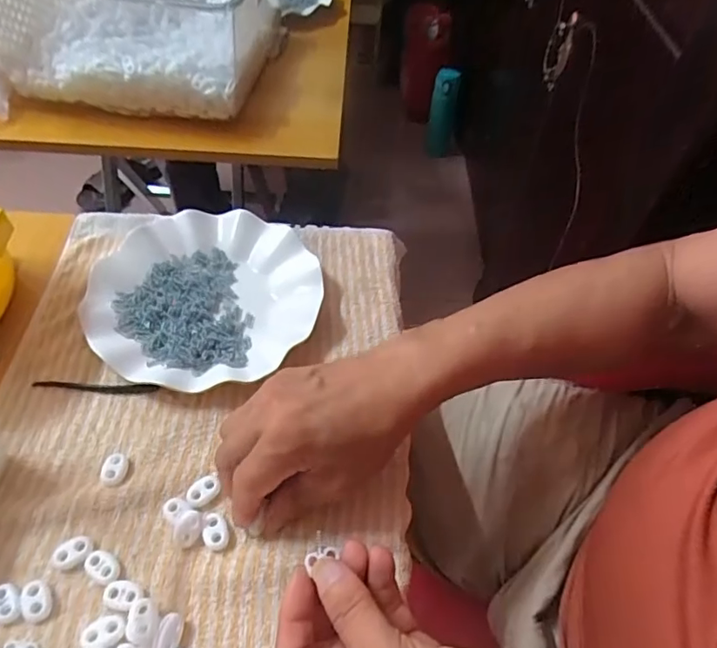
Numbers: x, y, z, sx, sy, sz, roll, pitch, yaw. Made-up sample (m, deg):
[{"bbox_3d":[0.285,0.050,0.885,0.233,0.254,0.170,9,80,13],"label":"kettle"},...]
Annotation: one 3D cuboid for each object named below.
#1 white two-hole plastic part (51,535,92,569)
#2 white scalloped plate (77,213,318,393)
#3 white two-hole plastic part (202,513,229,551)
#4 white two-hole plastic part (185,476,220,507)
[{"bbox_3d":[-0.171,0.136,0.319,0.021,0.006,0.017,-30,59,-24],"label":"white two-hole plastic part"},{"bbox_3d":[-0.124,-0.027,0.441,0.177,0.023,0.189,2,51,-2],"label":"white scalloped plate"},{"bbox_3d":[-0.089,0.128,0.330,0.015,0.005,0.022,-24,57,-21],"label":"white two-hole plastic part"},{"bbox_3d":[-0.100,0.107,0.345,0.022,0.004,0.016,-34,61,-27],"label":"white two-hole plastic part"}]

